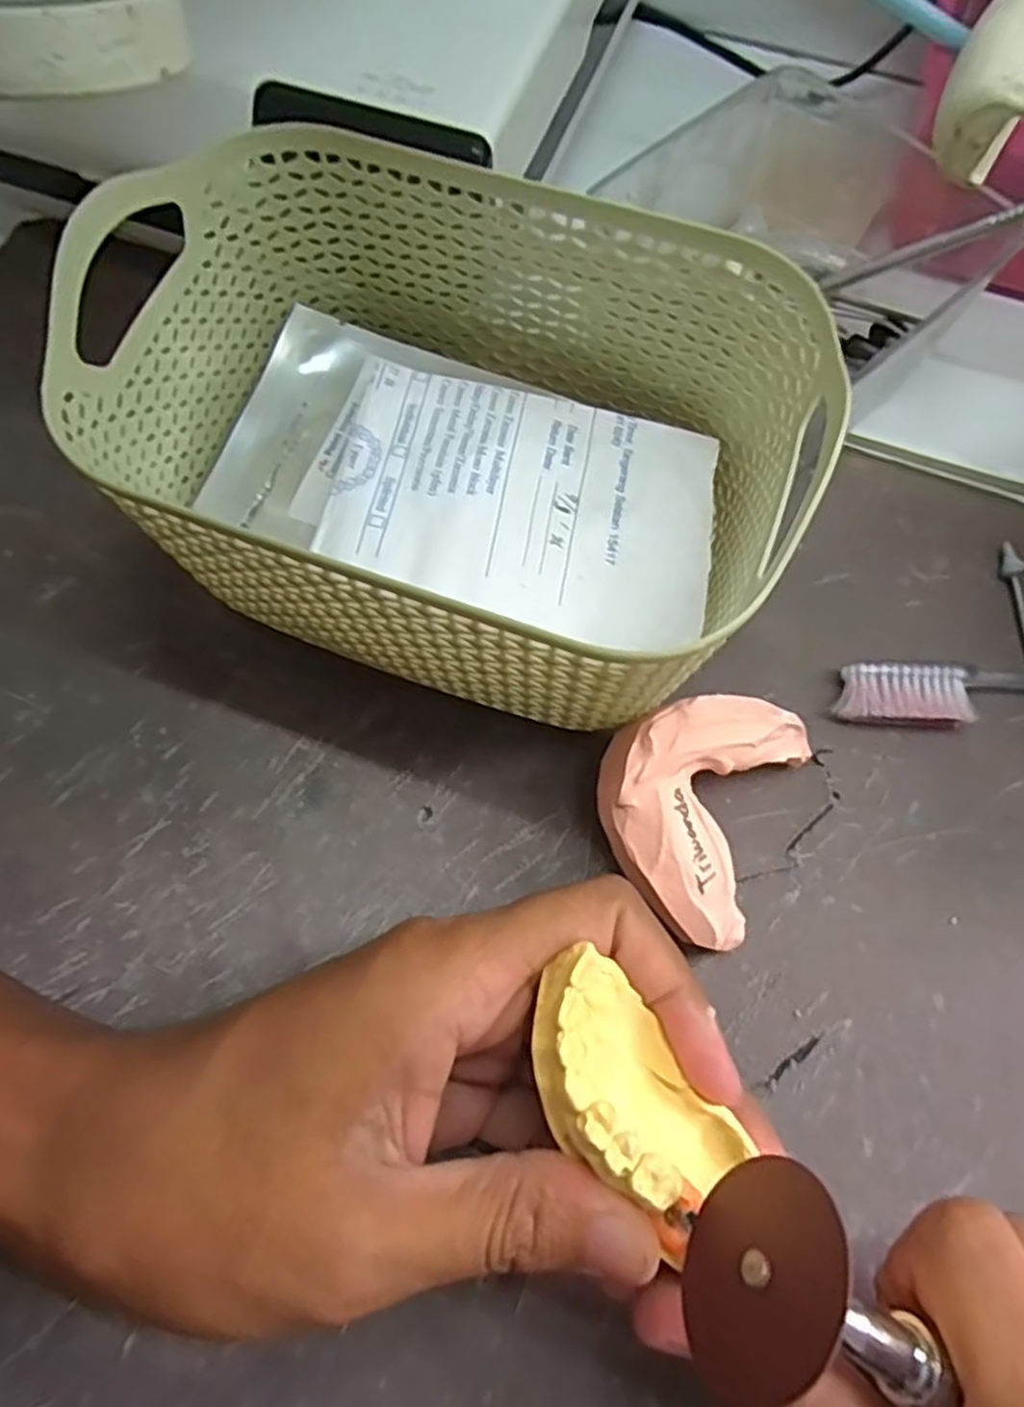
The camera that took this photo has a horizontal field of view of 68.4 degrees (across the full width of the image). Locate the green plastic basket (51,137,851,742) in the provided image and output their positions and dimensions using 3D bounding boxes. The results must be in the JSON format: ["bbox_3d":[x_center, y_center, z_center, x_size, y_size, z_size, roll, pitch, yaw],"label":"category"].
[{"bbox_3d":[-0.010,-0.064,0.209,0.179,0.083,0.119,19,72,6],"label":"green plastic basket"}]

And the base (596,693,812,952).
[{"bbox_3d":[0.049,0.027,0.205,0.050,0.033,0.066,22,73,7],"label":"base"}]

